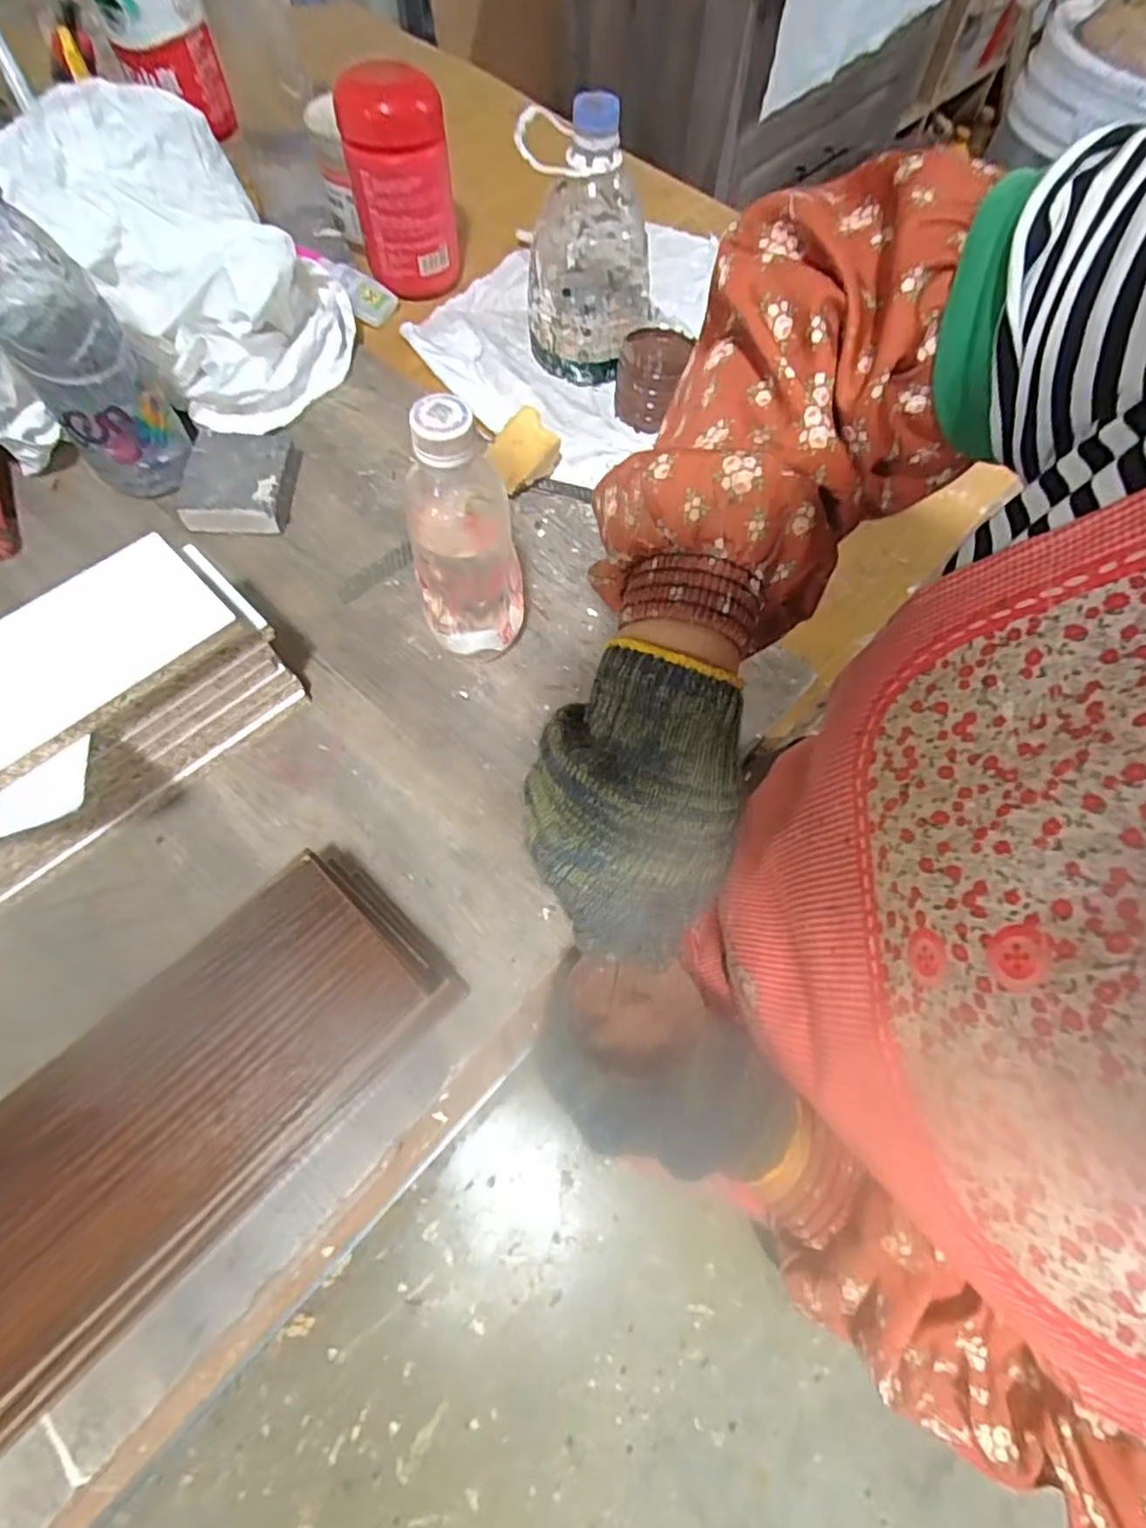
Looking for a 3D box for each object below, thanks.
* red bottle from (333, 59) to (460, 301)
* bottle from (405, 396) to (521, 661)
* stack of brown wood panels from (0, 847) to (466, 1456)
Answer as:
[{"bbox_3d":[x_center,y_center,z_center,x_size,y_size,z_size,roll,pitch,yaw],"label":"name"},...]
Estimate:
[{"bbox_3d":[-0.142,-0.482,0.563,0.083,0.129,0.068,-10,67,-8],"label":"red bottle"},{"bbox_3d":[-0.061,-0.125,0.384,0.060,0.170,0.050,-10,65,-8],"label":"bottle"},{"bbox_3d":[-0.249,0.226,0.265,0.106,0.065,0.465,41,70,19],"label":"stack of brown wood panels"}]

